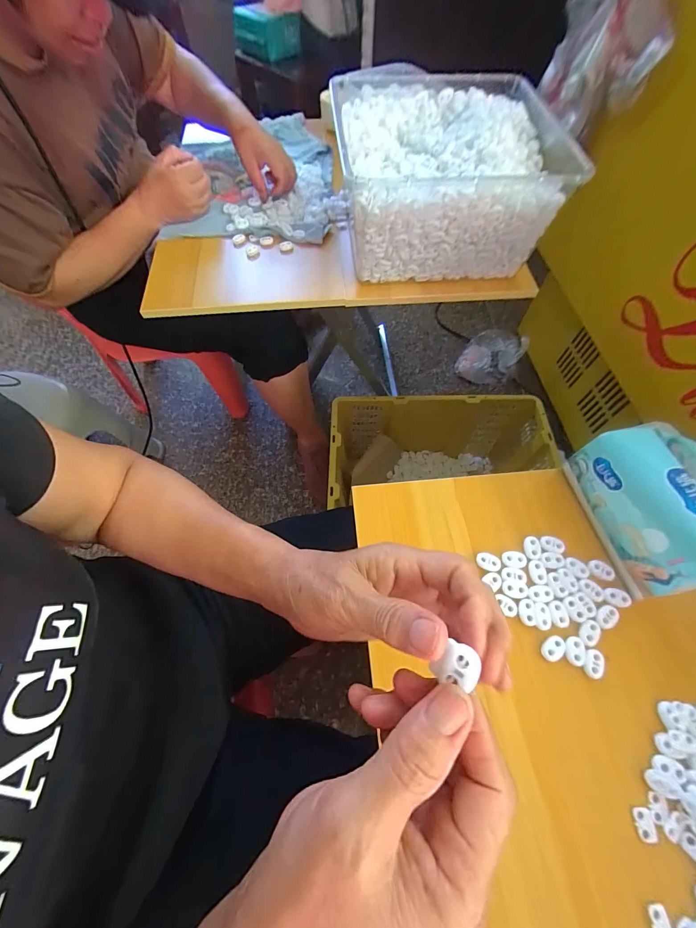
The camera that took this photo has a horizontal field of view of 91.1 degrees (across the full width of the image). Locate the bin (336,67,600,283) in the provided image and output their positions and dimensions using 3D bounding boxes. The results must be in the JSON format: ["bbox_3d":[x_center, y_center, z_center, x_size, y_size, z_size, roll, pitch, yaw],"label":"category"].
[{"bbox_3d":[0.139,-0.427,0.520,0.282,0.138,0.282,-5,64,-2],"label":"bin"}]

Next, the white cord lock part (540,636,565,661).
[{"bbox_3d":[0.179,0.160,0.295,0.022,0.004,0.015,-41,70,-17],"label":"white cord lock part"}]

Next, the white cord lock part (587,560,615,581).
[{"bbox_3d":[0.243,0.101,0.326,0.023,0.004,0.015,27,67,13],"label":"white cord lock part"}]

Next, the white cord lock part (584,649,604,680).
[{"bbox_3d":[0.210,0.170,0.291,0.014,0.004,0.023,22,66,11],"label":"white cord lock part"}]

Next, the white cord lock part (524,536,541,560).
[{"bbox_3d":[0.181,0.082,0.333,0.015,0.004,0.022,3,64,2],"label":"white cord lock part"}]

